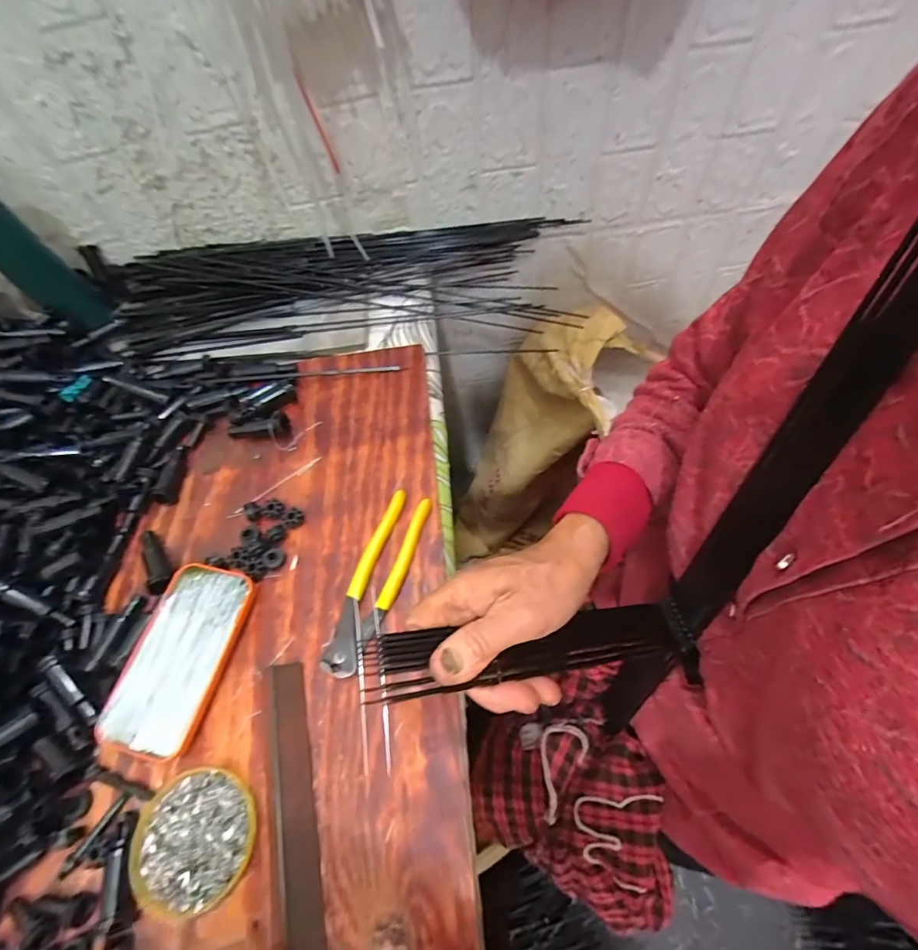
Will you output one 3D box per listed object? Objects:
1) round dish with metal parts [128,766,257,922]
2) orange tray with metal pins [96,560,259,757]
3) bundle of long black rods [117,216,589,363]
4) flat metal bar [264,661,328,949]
[{"bbox_3d":[-0.191,0.261,0.320,0.086,0.010,0.081,-3,61,5],"label":"round dish with metal parts"},{"bbox_3d":[-0.231,0.148,0.370,0.079,0.018,0.141,6,62,9],"label":"orange tray with metal pins"},{"bbox_3d":[-0.158,-0.249,0.600,0.622,0.063,0.194,-7,61,2],"label":"bundle of long black rods"},{"bbox_3d":[-0.119,0.237,0.321,0.026,0.011,0.190,-16,61,-3],"label":"flat metal bar"}]

